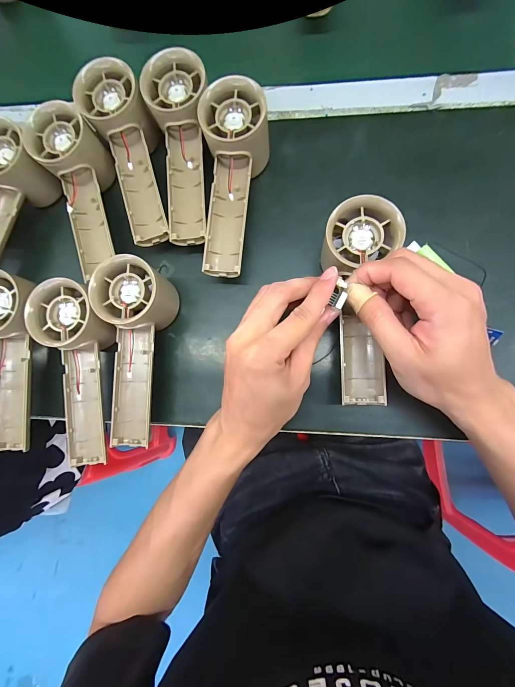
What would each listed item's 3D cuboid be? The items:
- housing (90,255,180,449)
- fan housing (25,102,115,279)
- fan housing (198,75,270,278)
[{"bbox_3d":[-0.111,0.010,0.256,0.054,0.054,0.158,6,86,7],"label":"housing"},{"bbox_3d":[-0.164,-0.139,0.278,0.062,0.037,0.145,-9,96,5],"label":"fan housing"},{"bbox_3d":[-0.019,-0.137,0.260,0.056,0.060,0.155,0,85,6],"label":"fan housing"}]

